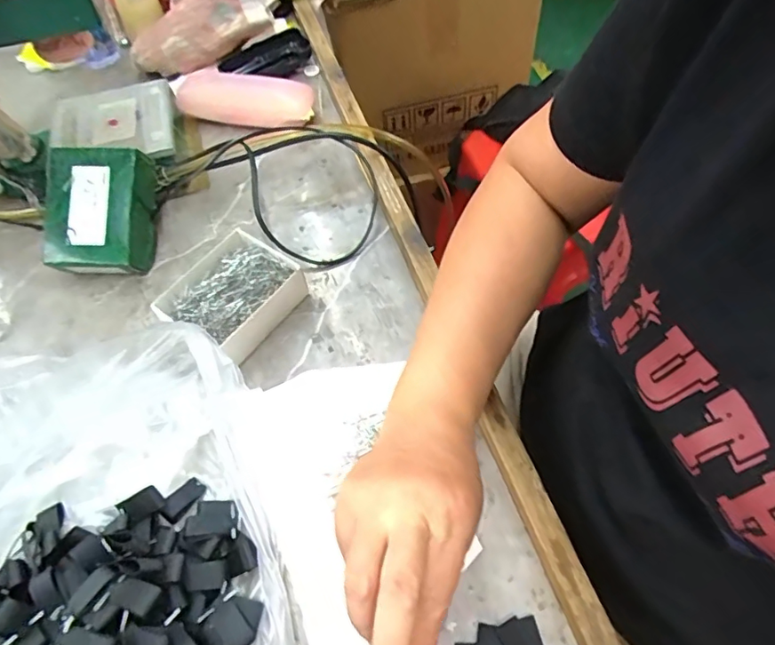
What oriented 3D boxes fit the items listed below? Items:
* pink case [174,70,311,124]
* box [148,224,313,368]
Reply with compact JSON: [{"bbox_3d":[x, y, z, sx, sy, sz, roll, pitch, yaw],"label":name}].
[{"bbox_3d":[-0.159,-0.250,0.595,0.152,0.038,0.058,3,58,5],"label":"pink case"},{"bbox_3d":[-0.128,-0.022,0.450,0.078,0.046,0.099,32,65,21],"label":"box"}]

